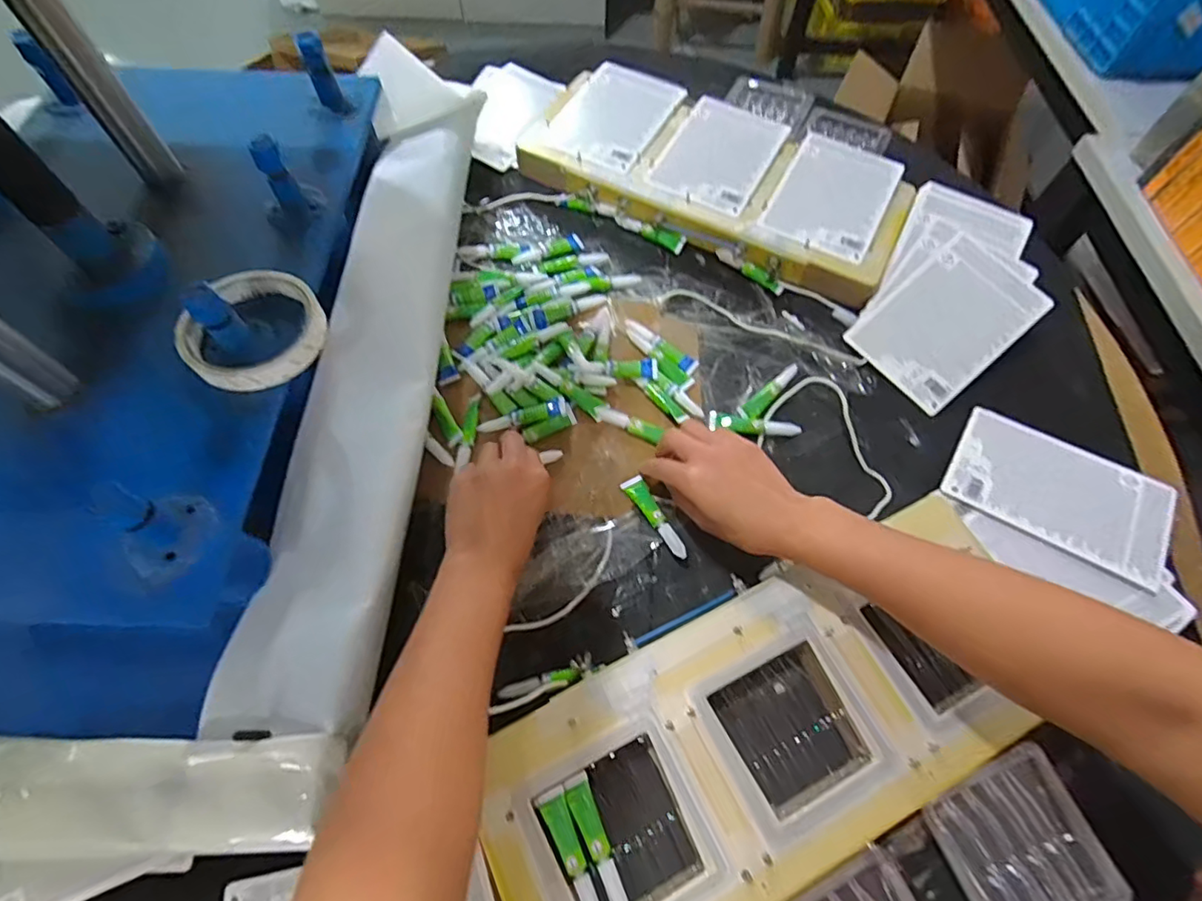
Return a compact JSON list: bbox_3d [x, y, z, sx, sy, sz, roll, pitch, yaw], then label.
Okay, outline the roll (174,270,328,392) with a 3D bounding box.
[{"bbox_3d":[-0.234,-0.082,0.389,0.088,0.020,0.085,1,63,-1],"label":"roll"}]

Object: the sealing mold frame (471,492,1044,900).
[{"bbox_3d":[0.115,0.199,0.412,0.388,0.034,0.171,-24,66,-13],"label":"sealing mold frame"}]

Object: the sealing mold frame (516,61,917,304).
[{"bbox_3d":[0.135,-0.321,0.666,0.413,0.041,0.200,26,65,12],"label":"sealing mold frame"}]

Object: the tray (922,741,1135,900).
[{"bbox_3d":[0.287,0.274,0.392,0.099,0.014,0.104,-19,65,-11],"label":"tray"}]

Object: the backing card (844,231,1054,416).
[{"bbox_3d":[0.348,-0.131,0.577,0.169,0.011,0.116,-41,75,-3],"label":"backing card"}]

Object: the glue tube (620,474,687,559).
[{"bbox_3d":[0.047,0.057,0.492,0.018,0.010,0.081,-29,67,-15],"label":"glue tube"}]

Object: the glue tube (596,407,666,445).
[{"bbox_3d":[0.026,-0.024,0.524,0.063,0.009,0.014,25,65,13],"label":"glue tube"}]

